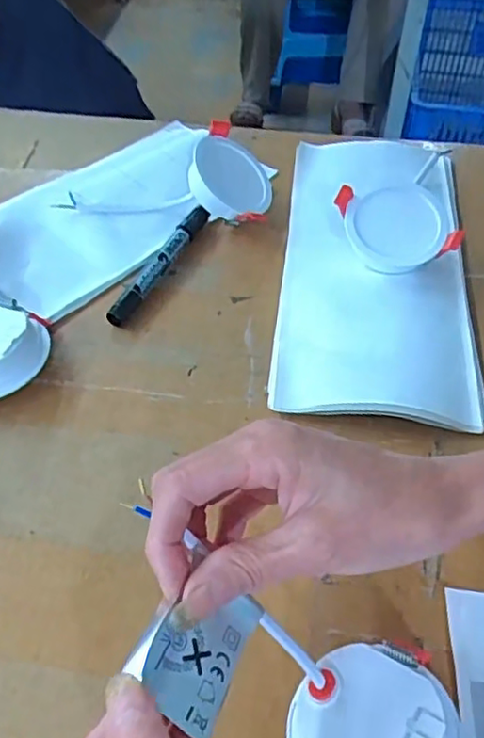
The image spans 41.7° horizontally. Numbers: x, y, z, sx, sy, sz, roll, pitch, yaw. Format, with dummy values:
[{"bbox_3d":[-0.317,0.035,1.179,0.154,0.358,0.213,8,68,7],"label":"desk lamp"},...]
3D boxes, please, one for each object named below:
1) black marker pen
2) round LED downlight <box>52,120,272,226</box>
[{"bbox_3d":[-0.061,-0.079,0.475,0.015,0.019,0.128,20,52,16],"label":"black marker pen"},{"bbox_3d":[-0.057,-0.158,0.516,0.164,0.053,0.077,6,50,5],"label":"round LED downlight"}]

